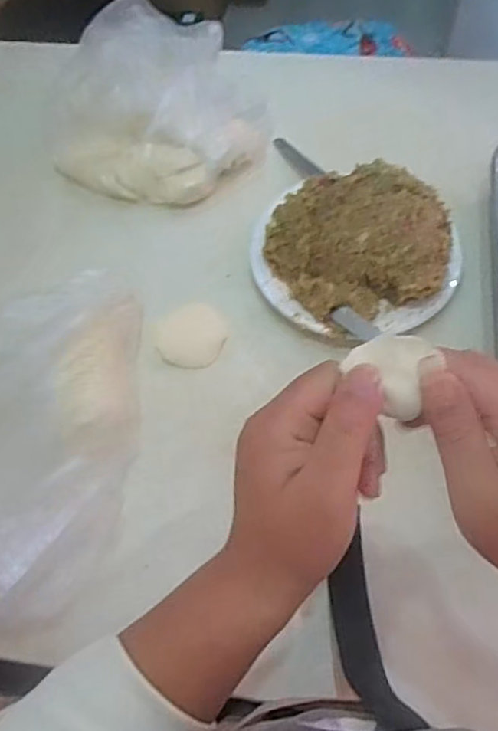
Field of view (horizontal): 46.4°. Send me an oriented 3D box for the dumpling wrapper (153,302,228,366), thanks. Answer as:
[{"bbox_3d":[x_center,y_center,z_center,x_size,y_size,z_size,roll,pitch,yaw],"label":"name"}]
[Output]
[{"bbox_3d":[-0.061,-0.034,0.611,0.070,0.006,0.078,19,65,12],"label":"dumpling wrapper"}]

